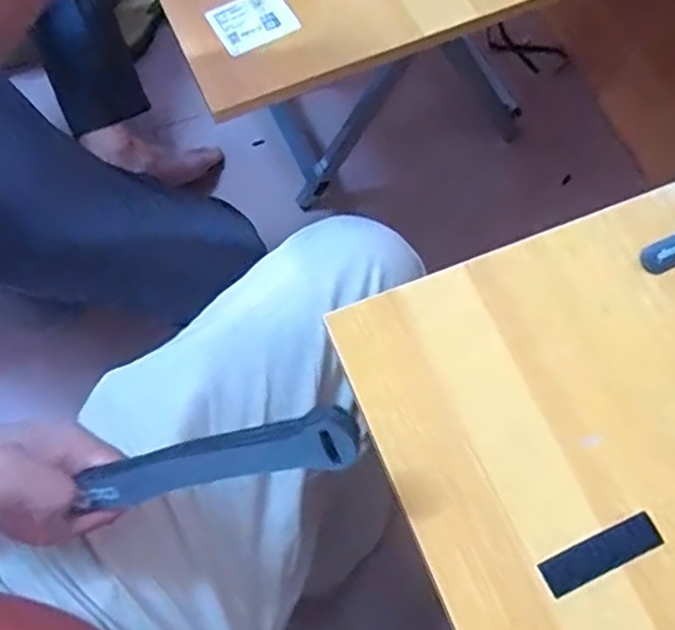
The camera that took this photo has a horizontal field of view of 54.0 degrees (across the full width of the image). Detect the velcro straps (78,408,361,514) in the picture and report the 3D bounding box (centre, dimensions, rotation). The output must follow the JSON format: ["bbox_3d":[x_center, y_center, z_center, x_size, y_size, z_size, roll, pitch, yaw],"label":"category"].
[{"bbox_3d":[-0.064,0.075,0.333,0.155,0.016,0.027,-16,67,16],"label":"velcro straps"}]

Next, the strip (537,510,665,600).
[{"bbox_3d":[0.144,0.130,0.360,0.068,0.004,0.020,-24,69,-7],"label":"strip"}]

